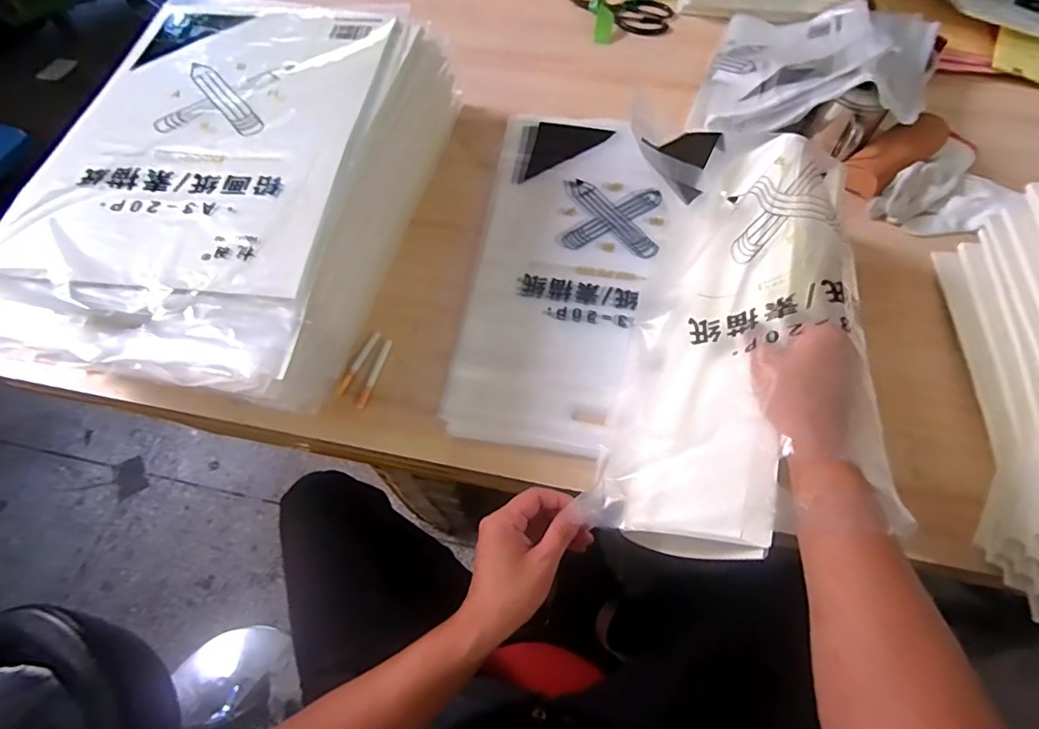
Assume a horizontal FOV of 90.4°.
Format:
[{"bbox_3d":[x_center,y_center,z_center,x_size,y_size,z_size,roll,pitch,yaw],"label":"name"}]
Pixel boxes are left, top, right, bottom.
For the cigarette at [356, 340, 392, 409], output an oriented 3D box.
[{"bbox_3d":[-0.156,0.009,0.557,0.009,0.004,0.082,13,63,7],"label":"cigarette"}]

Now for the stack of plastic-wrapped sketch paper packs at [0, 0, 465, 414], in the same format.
[{"bbox_3d":[-0.298,-0.201,0.573,0.330,0.137,0.504,9,63,5],"label":"stack of plastic-wrapped sketch paper packs"}]

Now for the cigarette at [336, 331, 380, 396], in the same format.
[{"bbox_3d":[-0.177,-0.002,0.563,0.009,0.010,0.084,20,67,12],"label":"cigarette"}]

